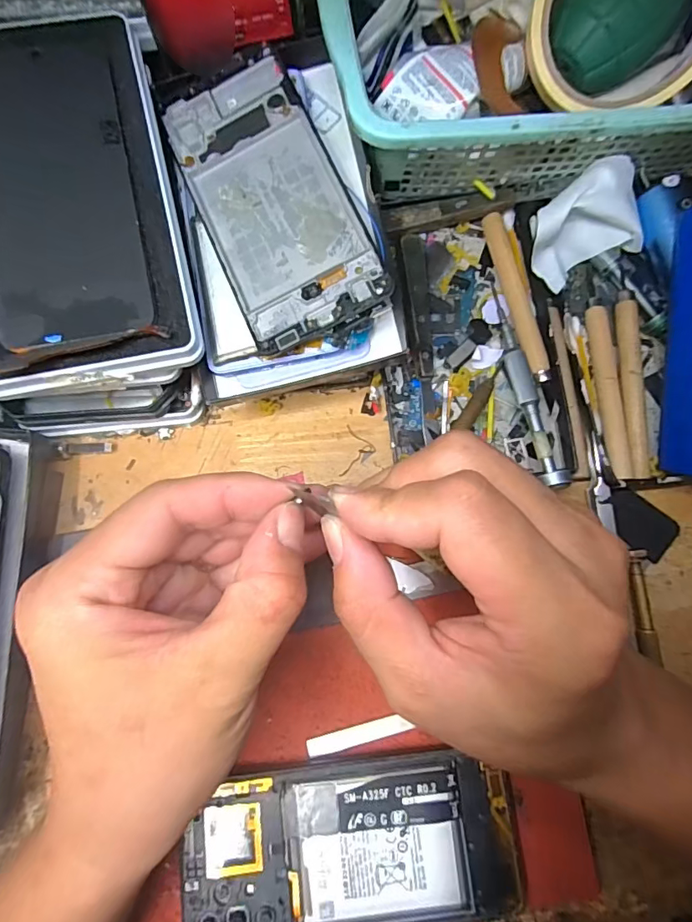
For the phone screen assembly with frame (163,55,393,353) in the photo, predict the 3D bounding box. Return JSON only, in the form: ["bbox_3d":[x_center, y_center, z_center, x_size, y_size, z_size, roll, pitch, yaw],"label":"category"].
[{"bbox_3d":[-0.038,-0.130,0.237,0.066,0.013,0.146,-23,81,-4],"label":"phone screen assembly with frame"}]

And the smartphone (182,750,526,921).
[{"bbox_3d":[0.003,0.183,0.227,0.154,0.007,0.070,-7,80,-2],"label":"smartphone"}]

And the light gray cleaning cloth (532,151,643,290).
[{"bbox_3d":[0.134,-0.131,0.269,0.066,0.034,0.043,-30,81,-6],"label":"light gray cleaning cloth"}]

